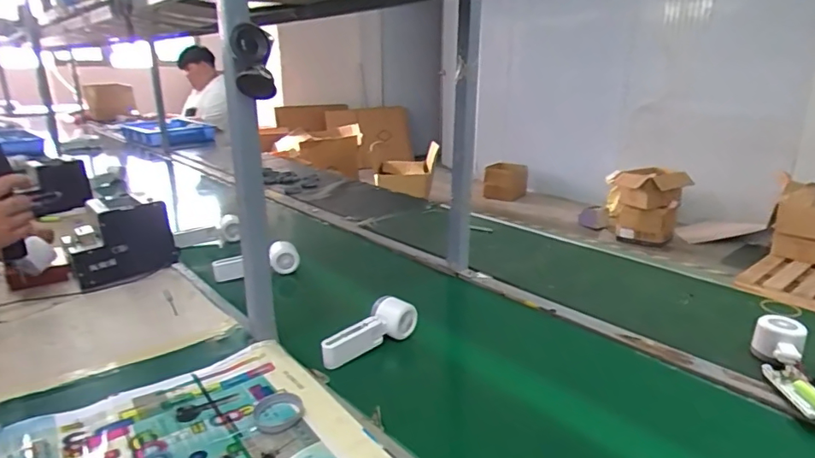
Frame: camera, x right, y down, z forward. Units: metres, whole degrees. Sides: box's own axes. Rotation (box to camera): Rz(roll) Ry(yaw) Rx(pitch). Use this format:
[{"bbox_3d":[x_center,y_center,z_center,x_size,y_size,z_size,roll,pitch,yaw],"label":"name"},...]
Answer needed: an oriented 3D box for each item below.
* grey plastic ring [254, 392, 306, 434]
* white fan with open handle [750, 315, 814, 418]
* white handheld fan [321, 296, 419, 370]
[{"bbox_3d":[-0.155,0.220,0.626,0.057,0.010,0.065,-9,19,-23],"label":"grey plastic ring"},{"bbox_3d":[0.507,0.176,0.682,0.059,0.051,0.167,5,19,20],"label":"white fan with open handle"},{"bbox_3d":[-0.062,0.153,0.782,0.160,0.056,0.047,-14,22,-36],"label":"white handheld fan"}]

